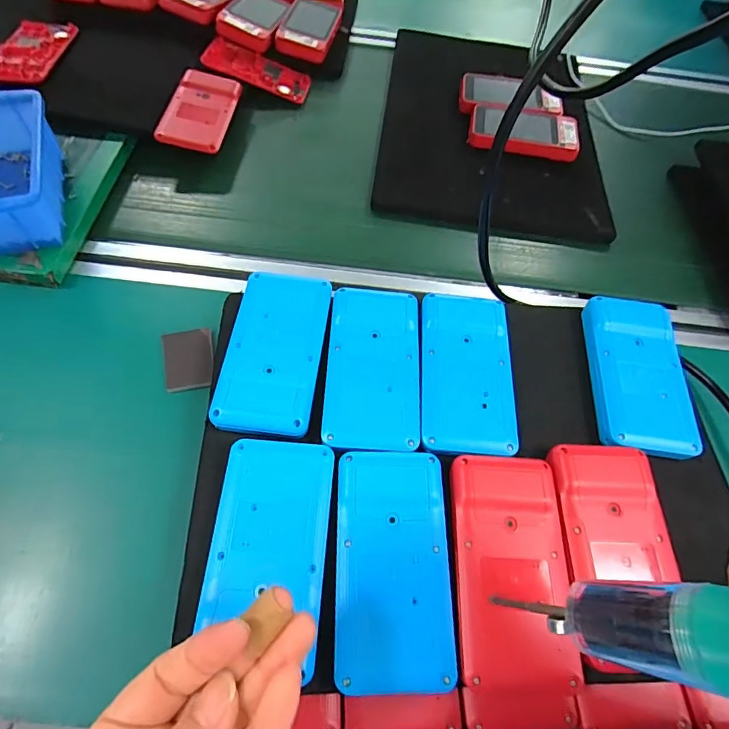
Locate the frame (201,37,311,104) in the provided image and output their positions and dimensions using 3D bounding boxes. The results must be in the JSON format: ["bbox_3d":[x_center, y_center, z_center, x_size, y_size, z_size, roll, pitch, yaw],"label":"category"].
[{"bbox_3d":[-0.126,-0.351,0.534,0.120,0.009,0.056,19,58,-8],"label":"frame"}]

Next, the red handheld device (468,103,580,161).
[{"bbox_3d":[0.181,-0.265,0.512,0.120,0.022,0.070,7,60,-1],"label":"red handheld device"}]

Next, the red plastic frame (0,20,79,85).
[{"bbox_3d":[-0.355,-0.335,0.481,0.062,0.010,0.118,3,60,-3],"label":"red plastic frame"}]

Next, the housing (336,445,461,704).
[{"bbox_3d":[0.016,0.107,0.245,0.062,0.012,0.117,2,60,-4],"label":"housing"}]

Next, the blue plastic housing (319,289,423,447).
[{"bbox_3d":[0.006,-0.001,0.301,0.062,0.012,0.115,4,60,-3],"label":"blue plastic housing"}]

